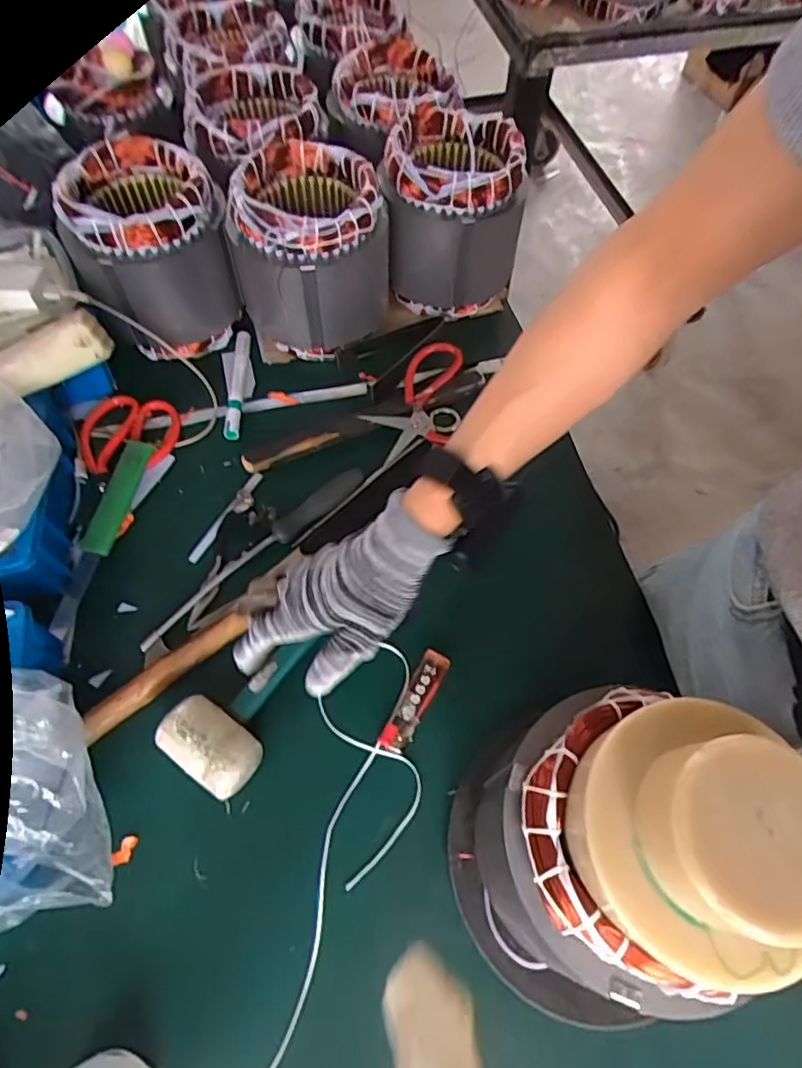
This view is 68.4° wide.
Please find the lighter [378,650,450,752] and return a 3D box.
[{"bbox_3d":[0.012,0.135,0.482,0.024,0.010,0.086,26,64,13],"label":"lighter"}]

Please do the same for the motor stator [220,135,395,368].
[{"bbox_3d":[-0.088,-0.274,0.592,0.123,0.170,0.124,0,61,0],"label":"motor stator"}]

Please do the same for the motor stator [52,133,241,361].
[{"bbox_3d":[-0.242,-0.274,0.589,0.134,0.172,0.134,-25,64,-13],"label":"motor stator"}]

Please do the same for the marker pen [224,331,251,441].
[{"bbox_3d":[-0.171,-0.158,0.618,0.018,0.012,0.140,-1,61,-1],"label":"marker pen"}]

